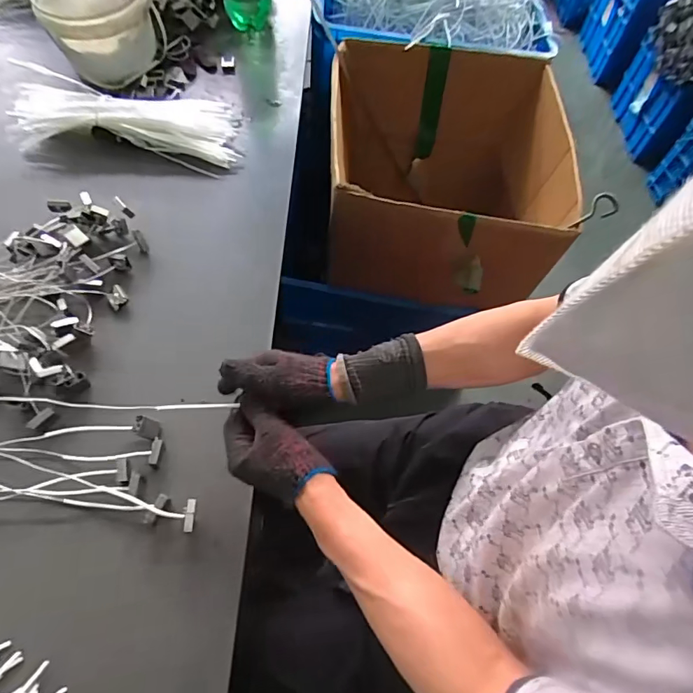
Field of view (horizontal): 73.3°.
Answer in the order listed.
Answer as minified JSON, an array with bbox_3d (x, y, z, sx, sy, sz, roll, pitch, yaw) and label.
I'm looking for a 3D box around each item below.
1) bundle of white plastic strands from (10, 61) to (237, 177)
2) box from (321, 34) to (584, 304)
[{"bbox_3d":[-0.407,-0.424,0.874,0.411,0.069,0.167,5,64,0],"label":"bundle of white plastic strands"},{"bbox_3d":[0.199,-0.370,1.073,0.466,0.340,0.568,4,64,0],"label":"box"}]

